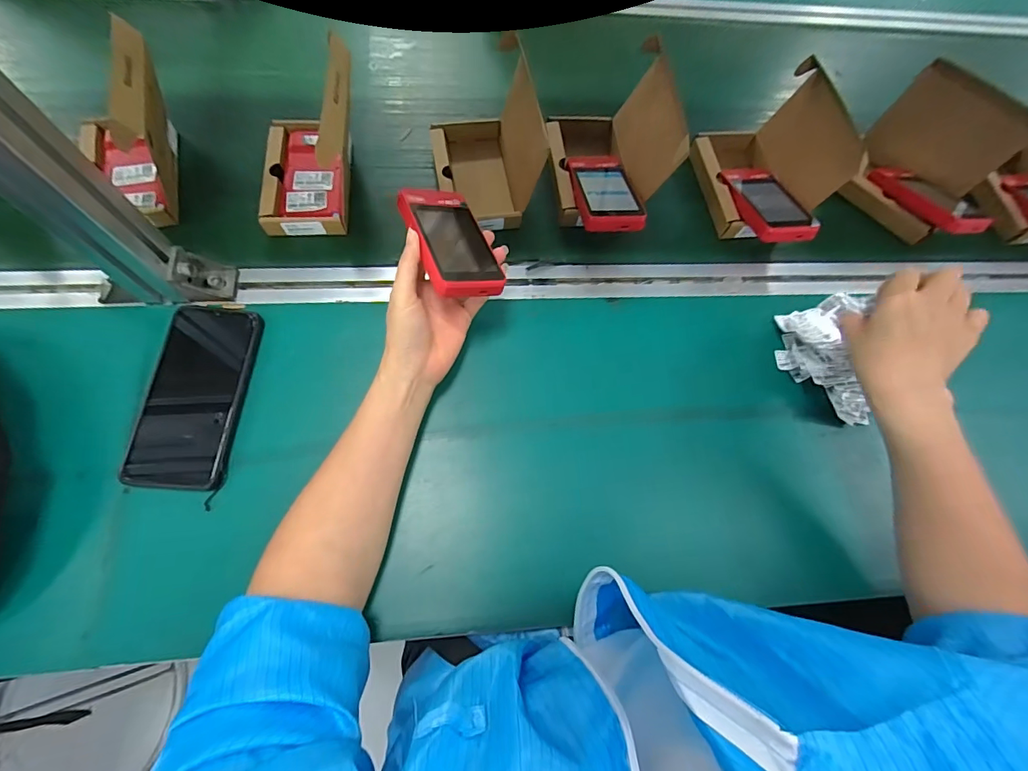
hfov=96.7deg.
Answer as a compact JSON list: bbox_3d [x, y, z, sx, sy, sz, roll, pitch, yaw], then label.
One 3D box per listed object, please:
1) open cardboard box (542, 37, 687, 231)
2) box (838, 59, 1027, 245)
[{"bbox_3d":[0.099,-0.253,0.482,0.108,0.103,0.146,-7,72,-4],"label":"open cardboard box"},{"bbox_3d":[0.492,-0.271,0.546,0.134,0.107,0.121,41,75,10],"label":"box"}]

